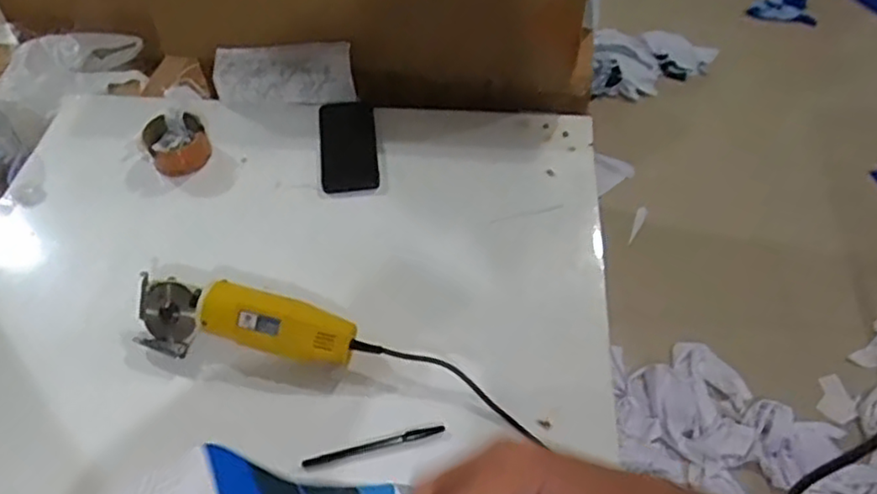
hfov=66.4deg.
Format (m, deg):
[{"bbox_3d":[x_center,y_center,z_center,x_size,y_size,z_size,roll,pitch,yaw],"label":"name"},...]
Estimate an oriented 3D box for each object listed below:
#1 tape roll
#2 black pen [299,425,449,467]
[{"bbox_3d":[-0.362,-0.144,0.928,0.080,0.046,0.080,0,51,1],"label":"tape roll"},{"bbox_3d":[-0.066,0.203,0.685,0.144,0.011,0.010,-12,51,-8],"label":"black pen"}]

